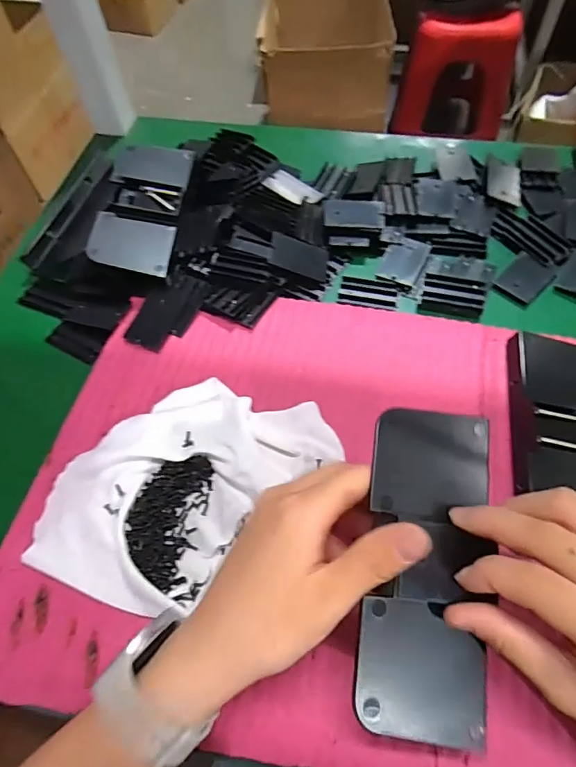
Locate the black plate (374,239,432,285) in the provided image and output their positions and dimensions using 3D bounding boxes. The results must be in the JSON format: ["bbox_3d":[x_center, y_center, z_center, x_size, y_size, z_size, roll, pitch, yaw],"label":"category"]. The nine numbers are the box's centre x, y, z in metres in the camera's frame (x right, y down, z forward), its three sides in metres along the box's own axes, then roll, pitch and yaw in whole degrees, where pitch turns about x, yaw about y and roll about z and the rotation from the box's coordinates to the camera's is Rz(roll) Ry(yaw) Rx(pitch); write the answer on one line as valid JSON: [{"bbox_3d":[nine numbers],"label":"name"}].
[{"bbox_3d":[0.109,-0.116,0.439,0.038,0.006,0.051,21,64,14],"label":"black plate"}]

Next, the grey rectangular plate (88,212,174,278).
[{"bbox_3d":[-0.140,-0.125,0.420,0.070,0.007,0.060,9,62,-11],"label":"grey rectangular plate"}]

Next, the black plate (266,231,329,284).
[{"bbox_3d":[0.011,-0.117,0.434,0.056,0.004,0.039,14,63,-13],"label":"black plate"}]

